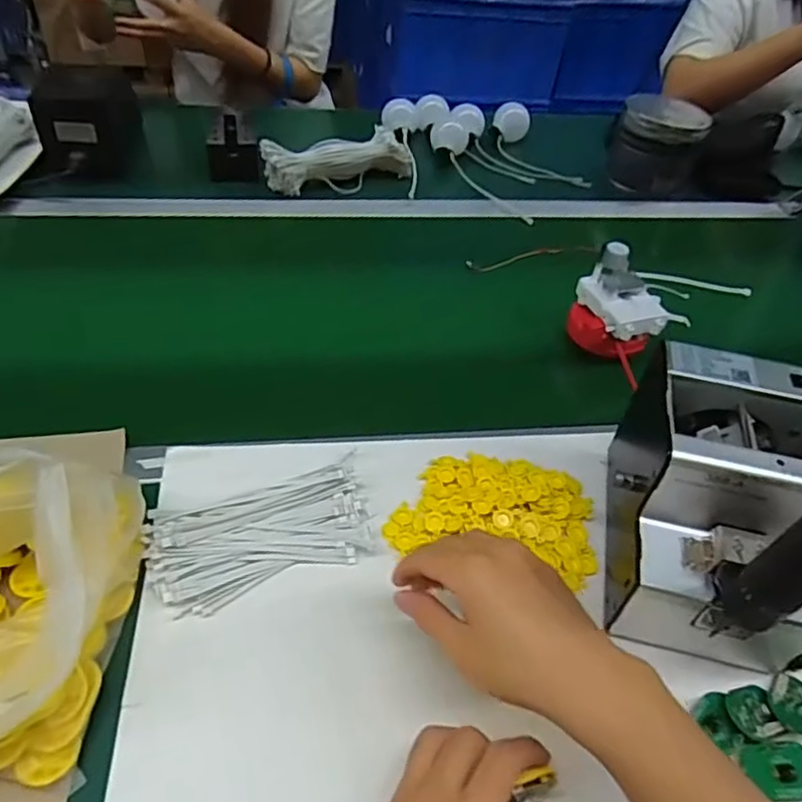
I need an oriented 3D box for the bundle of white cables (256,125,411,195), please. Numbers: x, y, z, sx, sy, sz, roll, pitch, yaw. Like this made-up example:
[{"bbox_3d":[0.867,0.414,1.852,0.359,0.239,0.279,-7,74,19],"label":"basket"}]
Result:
[{"bbox_3d":[-0.088,-0.341,0.923,0.218,0.051,0.094,-13,50,-22],"label":"bundle of white cables"}]

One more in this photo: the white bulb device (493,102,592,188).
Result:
[{"bbox_3d":[0.215,-0.399,1.009,0.065,0.051,0.212,-14,50,-23],"label":"white bulb device"}]

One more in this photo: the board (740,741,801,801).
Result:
[{"bbox_3d":[0.248,0.239,0.414,0.052,0.005,0.033,-1,48,-8],"label":"board"}]

